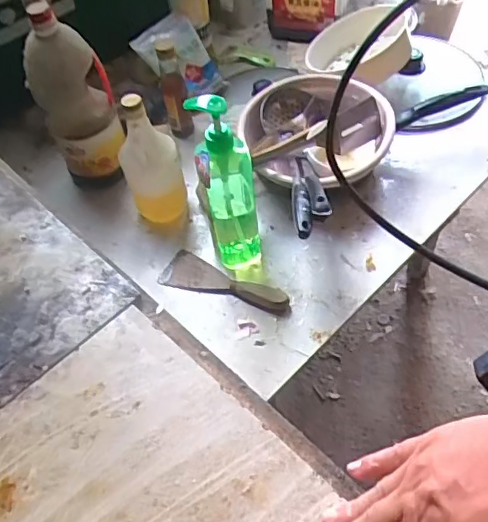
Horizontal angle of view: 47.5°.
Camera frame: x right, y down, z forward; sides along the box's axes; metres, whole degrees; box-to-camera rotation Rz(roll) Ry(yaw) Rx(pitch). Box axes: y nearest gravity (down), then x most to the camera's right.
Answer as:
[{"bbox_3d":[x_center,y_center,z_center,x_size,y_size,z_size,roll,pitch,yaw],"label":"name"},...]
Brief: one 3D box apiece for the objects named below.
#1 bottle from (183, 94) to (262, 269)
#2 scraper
[{"bbox_3d":[-0.022,-0.101,0.749,0.072,0.259,0.075,-6,50,1],"label":"bottle"},{"bbox_3d":[-0.032,0.032,0.797,0.201,0.025,0.063,23,57,21],"label":"scraper"}]

